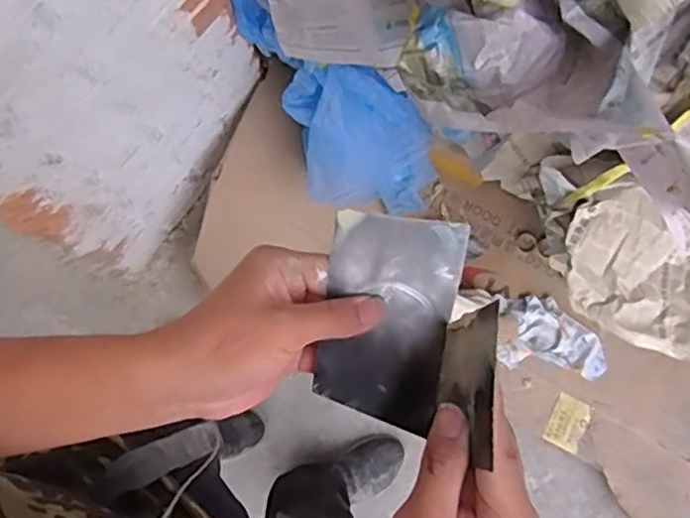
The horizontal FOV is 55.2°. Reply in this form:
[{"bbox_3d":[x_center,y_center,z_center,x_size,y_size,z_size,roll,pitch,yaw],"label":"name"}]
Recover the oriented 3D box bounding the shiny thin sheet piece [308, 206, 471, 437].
[{"bbox_3d":[0.024,0.035,0.378,0.072,0.005,0.119,9,98,2],"label":"shiny thin sheet piece"}]

